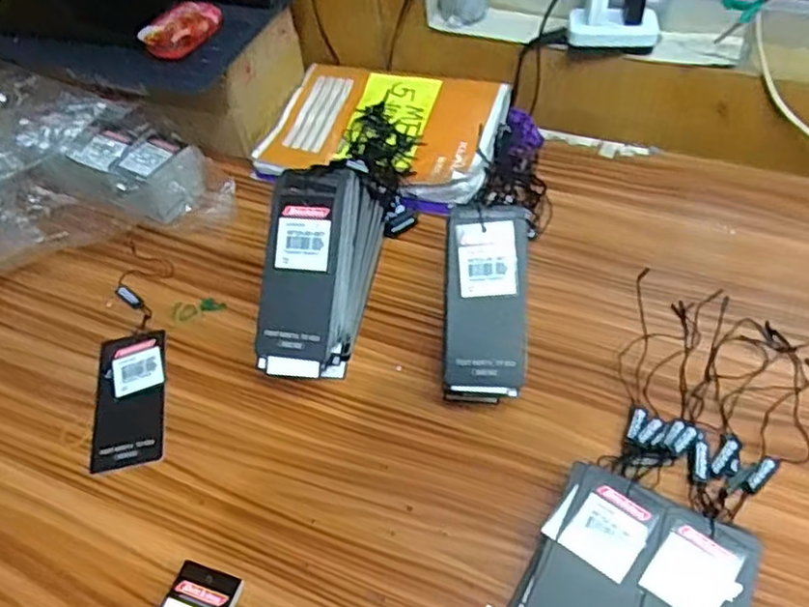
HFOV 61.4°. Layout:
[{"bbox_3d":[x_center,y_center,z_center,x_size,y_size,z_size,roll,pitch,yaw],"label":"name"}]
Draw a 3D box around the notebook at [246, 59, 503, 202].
[{"bbox_3d":[-0.018,-0.159,0.621,0.203,0.026,0.146,13,54,16],"label":"notebook"}]

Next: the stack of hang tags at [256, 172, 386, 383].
[{"bbox_3d":[-0.059,-0.020,0.475,0.050,0.108,0.147,6,53,11],"label":"stack of hang tags"}]

